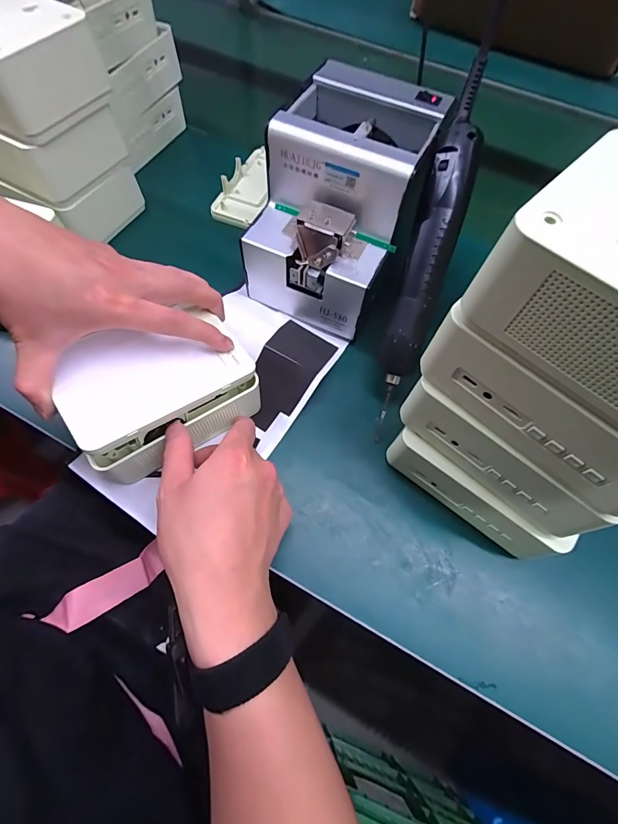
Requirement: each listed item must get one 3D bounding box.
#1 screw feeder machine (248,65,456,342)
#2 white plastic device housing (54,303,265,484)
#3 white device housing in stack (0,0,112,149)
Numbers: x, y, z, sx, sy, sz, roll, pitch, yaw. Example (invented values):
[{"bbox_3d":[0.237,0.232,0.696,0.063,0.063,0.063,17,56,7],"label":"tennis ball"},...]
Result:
[{"bbox_3d":[0.026,-0.192,0.354,0.122,0.149,0.164,22,65,7],"label":"screw feeder machine"},{"bbox_3d":[-0.114,-0.021,0.288,0.130,0.052,0.097,-27,69,-15],"label":"white plastic device housing"},{"bbox_3d":[-0.264,-0.304,0.319,0.130,0.062,0.099,30,67,11],"label":"white device housing in stack"}]

